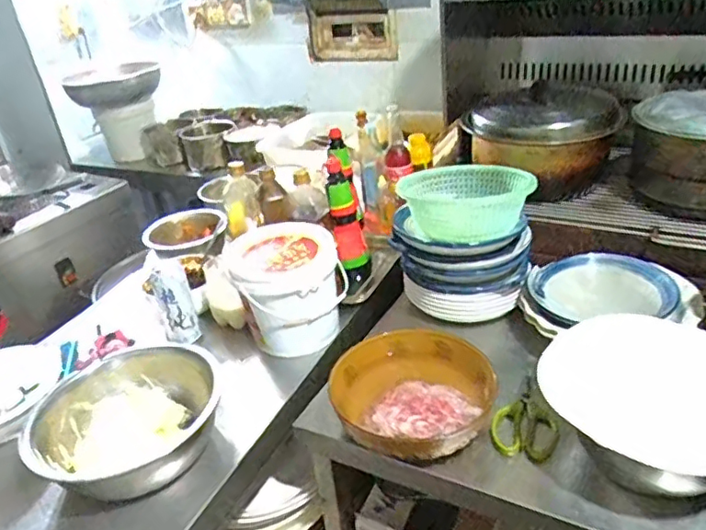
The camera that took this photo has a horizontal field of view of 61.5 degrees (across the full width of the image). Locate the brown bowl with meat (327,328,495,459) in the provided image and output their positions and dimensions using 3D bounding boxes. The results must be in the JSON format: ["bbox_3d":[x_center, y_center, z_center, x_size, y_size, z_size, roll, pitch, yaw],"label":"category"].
[{"bbox_3d":[0.094,0.202,0.944,0.241,0.083,0.229,-5,29,3],"label":"brown bowl with meat"}]

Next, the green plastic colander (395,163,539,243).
[{"bbox_3d":[0.229,-0.138,1.188,0.221,0.109,0.207,-2,30,8],"label":"green plastic colander"}]

